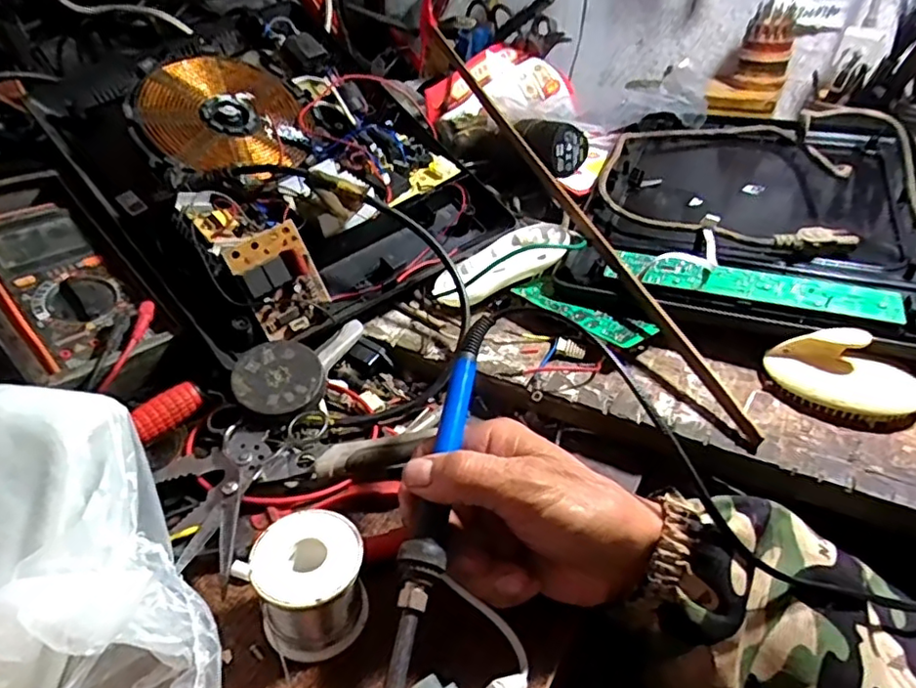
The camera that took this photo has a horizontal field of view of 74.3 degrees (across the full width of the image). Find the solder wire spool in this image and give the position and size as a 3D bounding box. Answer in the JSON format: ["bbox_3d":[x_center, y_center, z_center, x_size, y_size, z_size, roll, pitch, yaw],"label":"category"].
[{"bbox_3d":[-0.071,0.119,0.300,0.050,0.050,0.051,0,38,0],"label":"solder wire spool"}]

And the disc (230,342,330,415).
[{"bbox_3d":[-0.117,0.022,0.396,0.058,0.004,0.054,3,54,-4],"label":"disc"}]

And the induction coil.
[{"bbox_3d":[-0.200,-0.200,0.528,0.136,0.008,0.136,11,59,-18],"label":"induction coil"}]

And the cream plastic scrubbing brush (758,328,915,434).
[{"bbox_3d":[0.252,0.021,0.391,0.095,0.038,0.053,16,40,19],"label":"cream plastic scrubbing brush"}]

